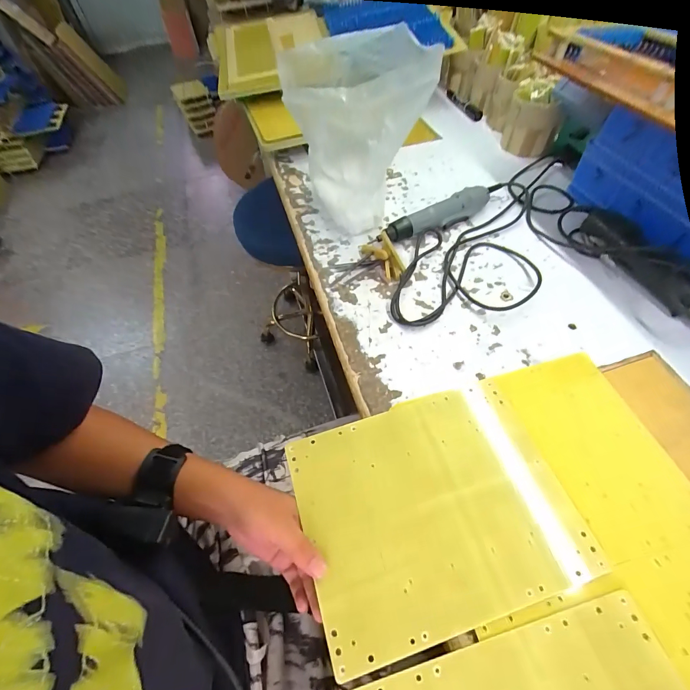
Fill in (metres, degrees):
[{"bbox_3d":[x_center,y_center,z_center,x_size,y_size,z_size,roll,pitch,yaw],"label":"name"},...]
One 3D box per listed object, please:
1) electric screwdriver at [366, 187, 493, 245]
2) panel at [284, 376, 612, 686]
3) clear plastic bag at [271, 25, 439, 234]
[{"bbox_3d":[0.144,-0.202,0.563,0.215,0.032,0.037,-27,58,-15],"label":"electric screwdriver"},{"bbox_3d":[0.085,0.150,0.336,0.248,0.008,0.194,-17,57,-6],"label":"panel"},{"bbox_3d":[0.004,-0.341,0.547,0.147,0.239,0.223,-25,58,-14],"label":"clear plastic bag"}]

